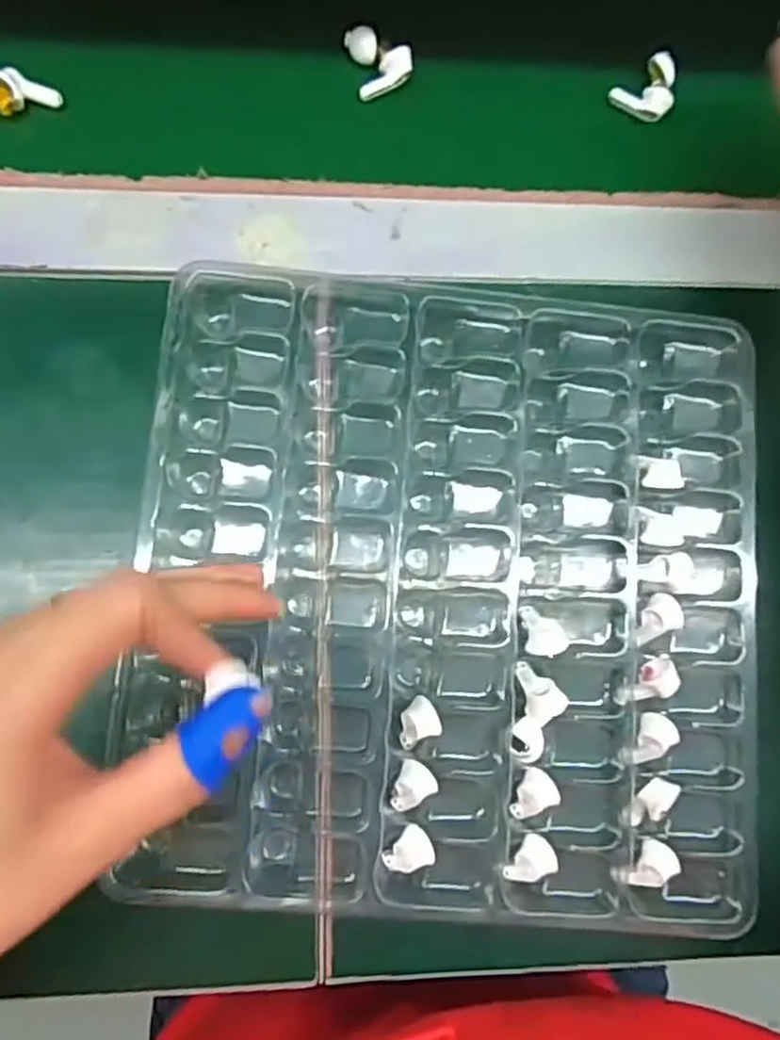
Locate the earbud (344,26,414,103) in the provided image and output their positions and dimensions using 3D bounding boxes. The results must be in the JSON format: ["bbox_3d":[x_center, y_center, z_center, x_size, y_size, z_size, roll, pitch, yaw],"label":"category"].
[{"bbox_3d":[-0.004,-0.231,0.355,0.029,0.012,0.031,-14,84,-8],"label":"earbud"}]

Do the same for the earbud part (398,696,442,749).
[{"bbox_3d":[0.010,0.079,0.278,0.017,0.007,0.017,-20,82,-8],"label":"earbud part"}]

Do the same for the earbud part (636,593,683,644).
[{"bbox_3d":[0.113,0.042,0.298,0.013,0.017,0.021,0,82,-6],"label":"earbud part"}]

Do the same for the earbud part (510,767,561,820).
[{"bbox_3d":[0.057,0.110,0.280,0.015,0.006,0.020,31,80,-1],"label":"earbud part"}]

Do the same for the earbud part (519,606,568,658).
[{"bbox_3d":[0.063,0.046,0.293,0.016,0.014,0.019,2,82,-6],"label":"earbud part"}]

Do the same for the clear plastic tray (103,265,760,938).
[{"bbox_3d":[0.025,0.031,0.297,0.256,0.031,0.273,5,82,-5],"label":"clear plastic tray"}]

